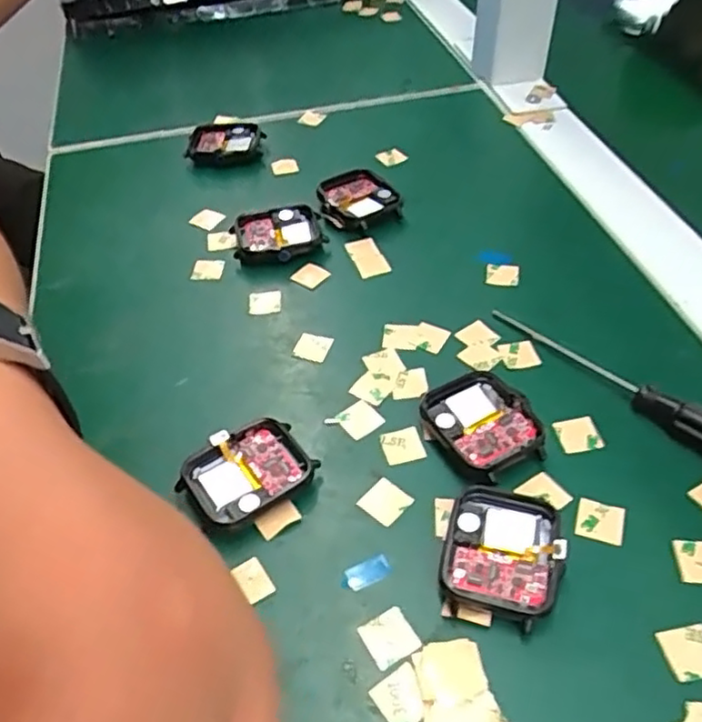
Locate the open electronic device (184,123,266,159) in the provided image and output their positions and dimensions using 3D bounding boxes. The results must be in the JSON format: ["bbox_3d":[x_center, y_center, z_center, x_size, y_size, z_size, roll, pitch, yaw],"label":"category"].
[{"bbox_3d":[-0.080,-0.138,0.425,0.048,0.011,0.032,-3,47,0],"label":"open electronic device"}]

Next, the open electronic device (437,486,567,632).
[{"bbox_3d":[0.051,0.065,0.228,0.037,0.011,0.044,14,49,15],"label":"open electronic device"}]

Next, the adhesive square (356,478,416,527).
[{"bbox_3d":[0.012,0.052,0.248,0.015,0.004,0.015,33,57,29],"label":"adhesive square"}]

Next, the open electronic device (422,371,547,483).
[{"bbox_3d":[0.052,0.025,0.265,0.036,0.010,0.045,-22,50,-17],"label":"open electronic device"}]

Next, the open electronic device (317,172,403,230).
[{"bbox_3d":[0.004,-0.088,0.372,0.039,0.012,0.040,-17,49,-13],"label":"open electronic device"}]

